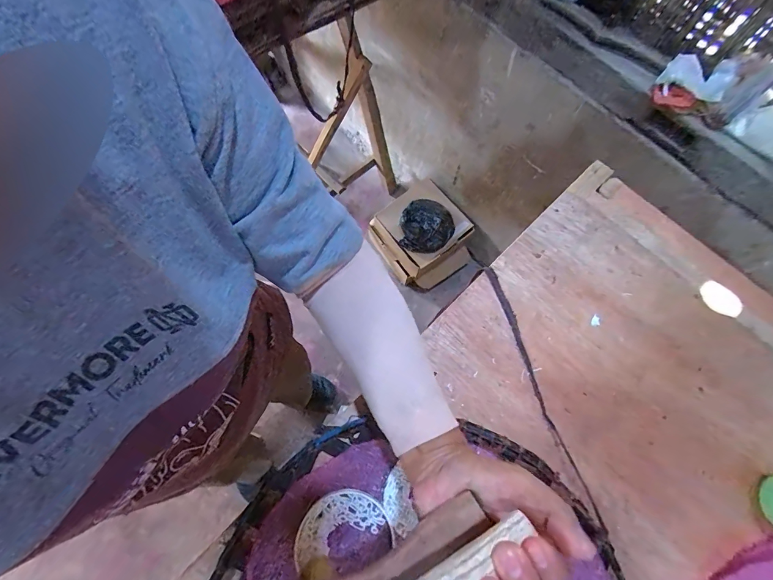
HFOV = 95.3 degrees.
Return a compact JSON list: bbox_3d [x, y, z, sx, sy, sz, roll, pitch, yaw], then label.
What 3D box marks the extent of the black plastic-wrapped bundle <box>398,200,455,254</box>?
[{"bbox_3d":[0.143,-0.226,1.243,0.189,0.083,0.180,13,70,1],"label":"black plastic-wrapped bundle"}]

